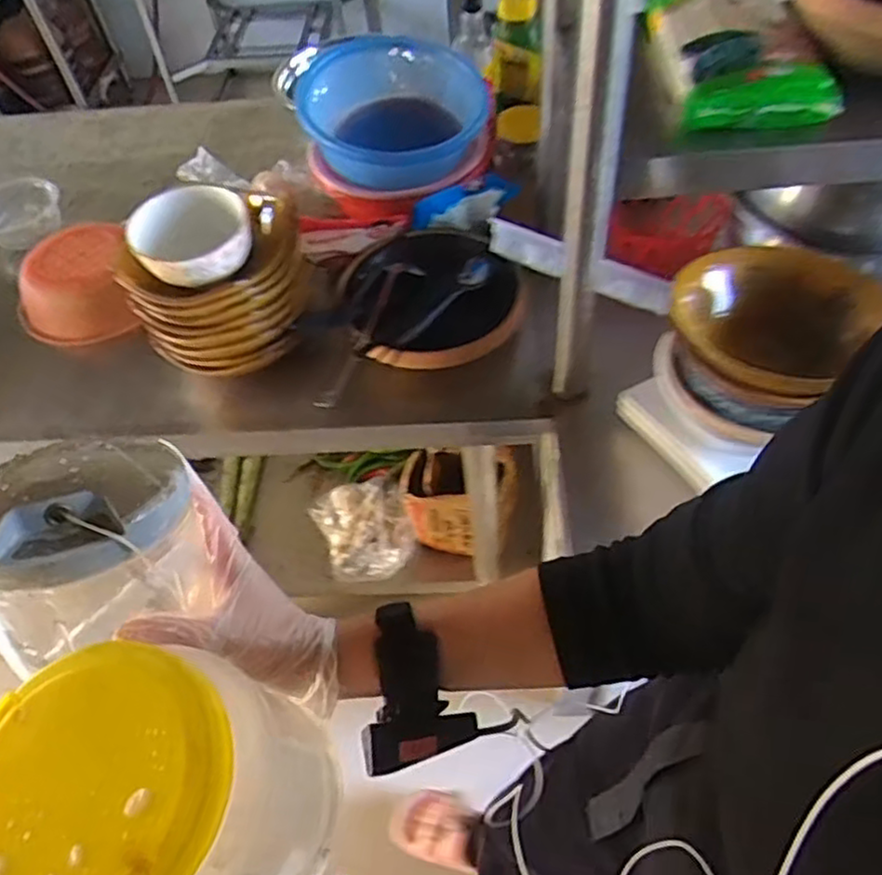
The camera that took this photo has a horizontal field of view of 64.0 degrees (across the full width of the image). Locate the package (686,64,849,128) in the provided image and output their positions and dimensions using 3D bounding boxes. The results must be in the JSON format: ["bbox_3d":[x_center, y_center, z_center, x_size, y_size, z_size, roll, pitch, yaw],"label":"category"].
[{"bbox_3d":[0.275,-0.291,0.607,0.127,0.032,0.037,-3,53,4],"label":"package"}]

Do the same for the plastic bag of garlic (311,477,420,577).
[{"bbox_3d":[-0.151,0.162,1.357,0.173,0.099,0.194,-17,54,-7],"label":"plastic bag of garlic"}]

